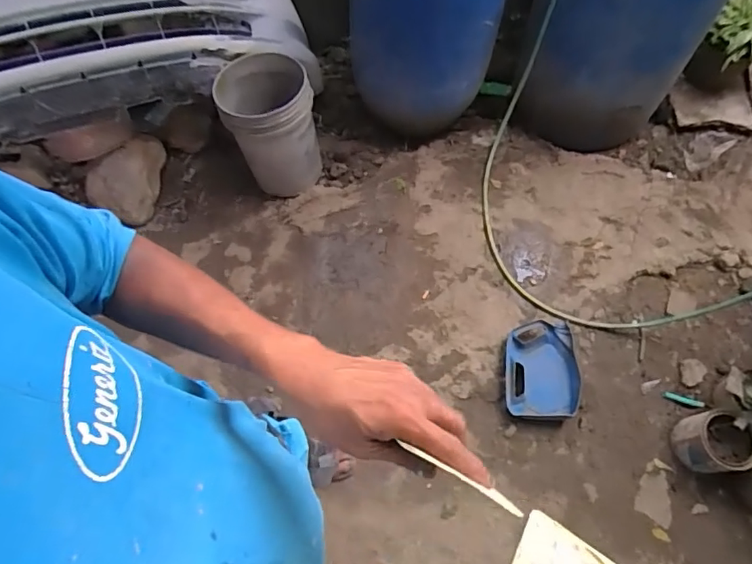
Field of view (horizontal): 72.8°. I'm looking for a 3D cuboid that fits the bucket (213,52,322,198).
[{"bbox_3d":[-0.359,-0.531,1.744,0.291,0.390,0.346,-18,66,-9],"label":"bucket"}]

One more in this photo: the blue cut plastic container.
[{"bbox_3d":[0.502,0.264,1.541,0.214,0.055,0.303,6,64,2],"label":"blue cut plastic container"}]

